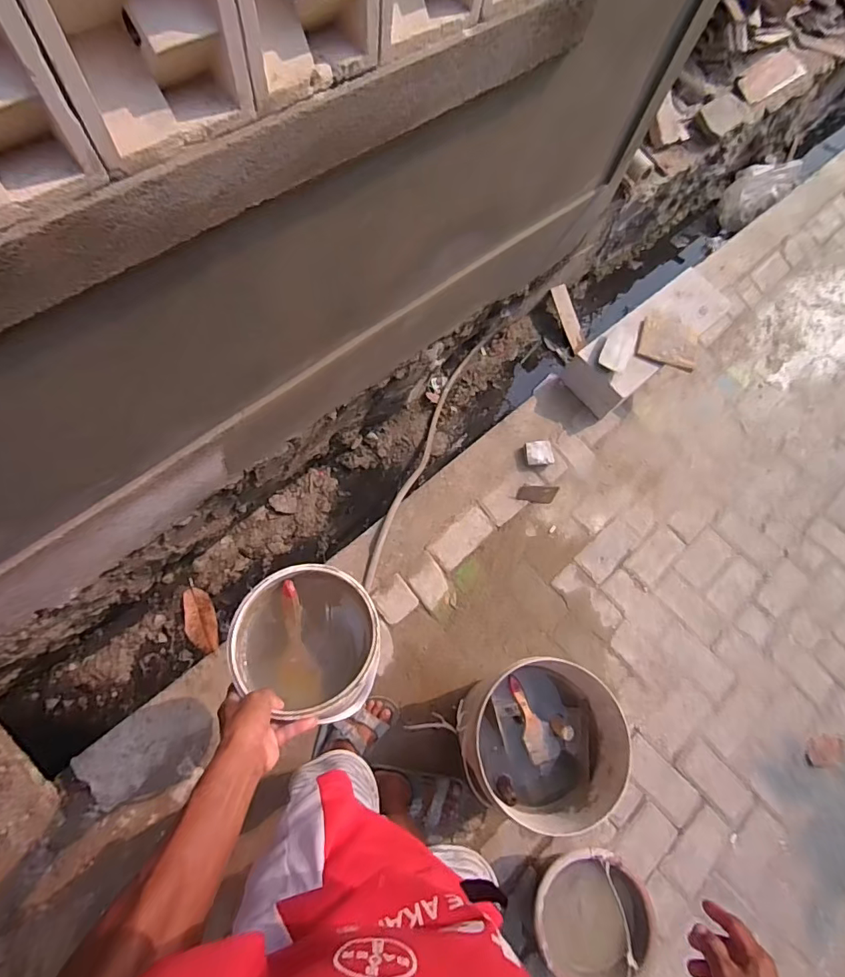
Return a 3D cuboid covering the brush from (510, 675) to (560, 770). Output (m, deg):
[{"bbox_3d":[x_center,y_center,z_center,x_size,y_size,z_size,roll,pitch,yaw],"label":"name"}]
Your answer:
[{"bbox_3d":[0.247,0.518,1.086,0.069,0.013,0.194,-17,74,-13],"label":"brush"}]

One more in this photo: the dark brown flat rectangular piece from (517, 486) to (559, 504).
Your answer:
[{"bbox_3d":[0.350,0.020,1.479,0.118,0.014,0.054,1,107,4],"label":"dark brown flat rectangular piece"}]

